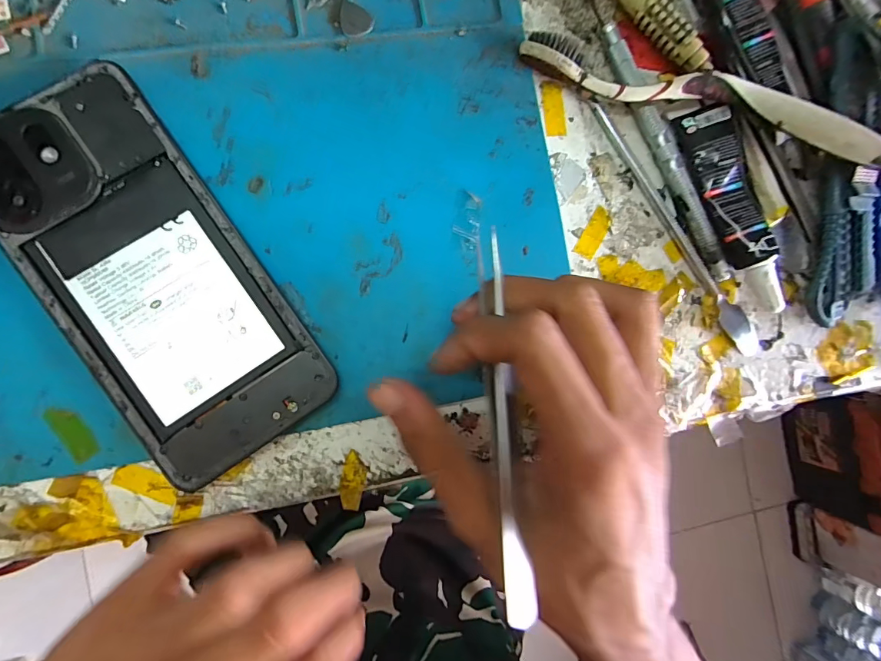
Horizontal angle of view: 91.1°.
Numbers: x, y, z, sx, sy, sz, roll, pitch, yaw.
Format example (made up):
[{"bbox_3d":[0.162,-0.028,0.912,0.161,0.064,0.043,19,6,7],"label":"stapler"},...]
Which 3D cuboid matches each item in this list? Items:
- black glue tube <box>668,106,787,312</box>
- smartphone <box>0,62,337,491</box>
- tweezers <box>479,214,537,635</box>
[{"bbox_3d":[0.138,-0.059,0.204,0.026,0.016,0.102,-17,91,-8],"label":"black glue tube"},{"bbox_3d":[-0.114,-0.021,0.172,0.072,0.010,0.158,-34,93,-7],"label":"smartphone"},{"bbox_3d":[0.020,0.028,0.143,0.009,0.004,0.127,-2,81,-8],"label":"tweezers"}]

